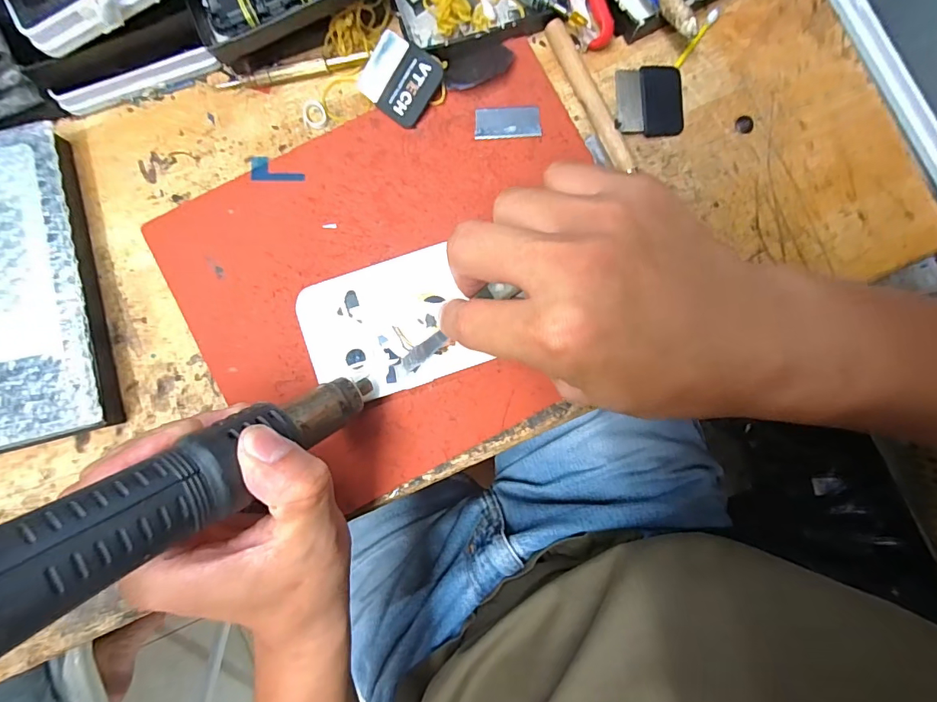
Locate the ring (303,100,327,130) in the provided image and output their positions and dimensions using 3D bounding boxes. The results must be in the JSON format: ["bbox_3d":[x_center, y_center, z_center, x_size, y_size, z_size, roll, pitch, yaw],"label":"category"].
[{"bbox_3d":[-0.091,-0.139,0.268,0.013,0.004,0.016,-4,87,-1],"label":"ring"}]

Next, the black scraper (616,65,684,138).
[{"bbox_3d":[0.107,-0.145,0.265,0.040,0.007,0.037,-7,87,-1],"label":"black scraper"}]

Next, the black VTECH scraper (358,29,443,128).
[{"bbox_3d":[-0.039,-0.154,0.257,0.040,0.005,0.038,37,106,-4],"label":"black VTECH scraper"}]

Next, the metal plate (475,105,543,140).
[{"bbox_3d":[0.023,-0.133,0.265,0.037,0.004,0.018,-5,87,-1],"label":"metal plate"}]

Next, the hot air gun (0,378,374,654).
[{"bbox_3d":[-0.122,0.060,0.151,0.048,0.223,0.035,-30,91,37],"label":"hot air gun"}]

